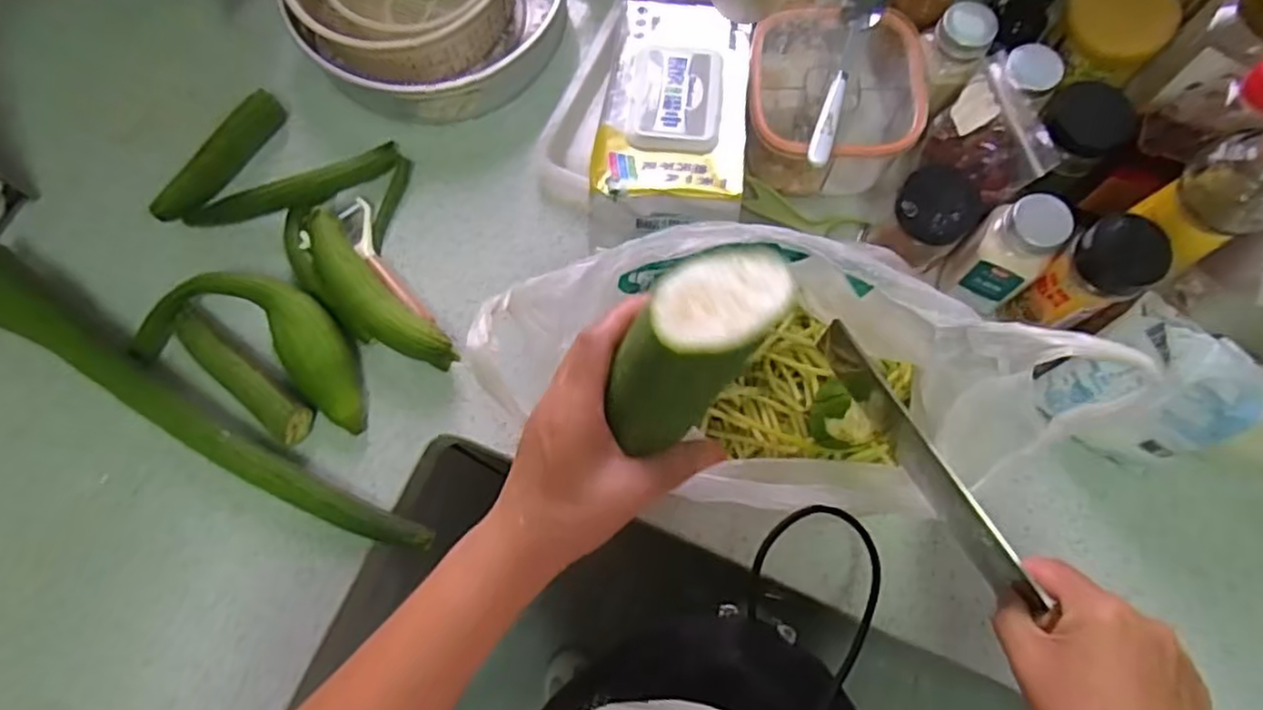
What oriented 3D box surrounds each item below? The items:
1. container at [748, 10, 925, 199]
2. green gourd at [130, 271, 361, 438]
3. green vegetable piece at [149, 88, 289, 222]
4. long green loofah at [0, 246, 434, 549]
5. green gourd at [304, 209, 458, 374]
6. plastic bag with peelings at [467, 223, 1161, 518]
[{"bbox_3d":[0.169,-0.223,0.603,0.141,0.083,0.143,3,74,2],"label":"container"},{"bbox_3d":[-0.298,-0.012,0.575,0.191,0.054,0.090,18,75,7],"label":"green gourd"},{"bbox_3d":[-0.362,-0.174,0.625,0.030,0.035,0.142,31,77,10],"label":"green vegetable piece"},{"bbox_3d":[-0.361,0.041,0.567,0.444,0.043,0.045,30,76,10],"label":"long green loofah"},{"bbox_3d":[-0.210,-0.044,0.575,0.046,0.057,0.162,-43,77,-11],"label":"green gourd"},{"bbox_3d":[0.087,0.006,0.456,0.325,0.172,0.167,6,74,3],"label":"plastic bag with peelings"}]

